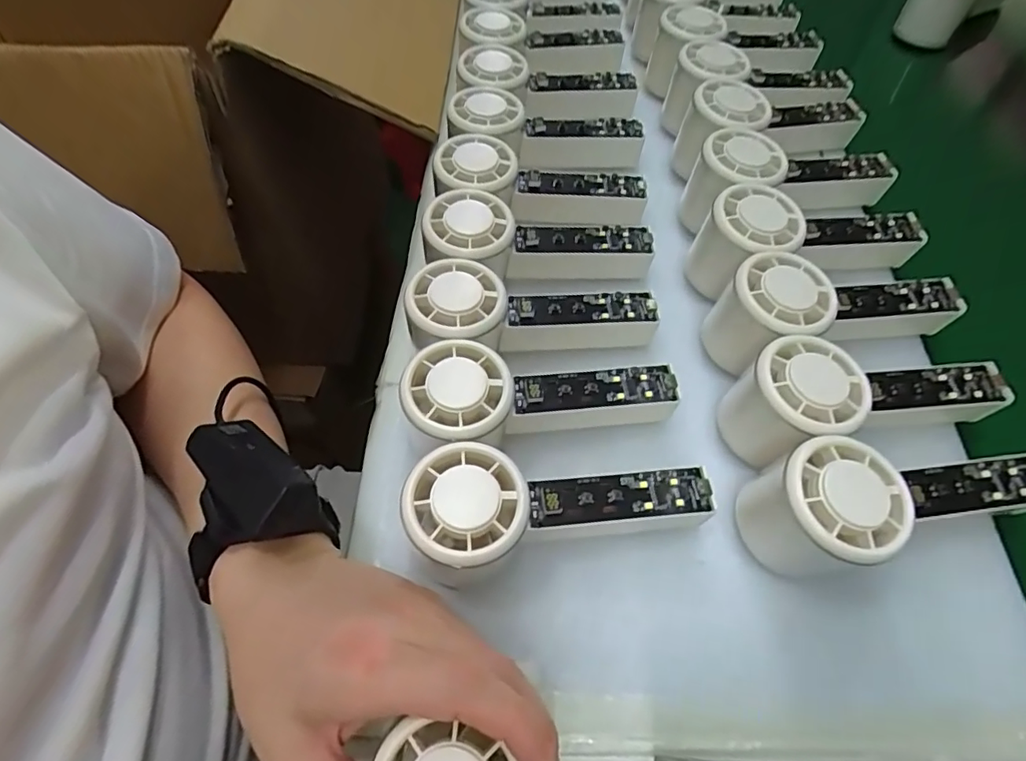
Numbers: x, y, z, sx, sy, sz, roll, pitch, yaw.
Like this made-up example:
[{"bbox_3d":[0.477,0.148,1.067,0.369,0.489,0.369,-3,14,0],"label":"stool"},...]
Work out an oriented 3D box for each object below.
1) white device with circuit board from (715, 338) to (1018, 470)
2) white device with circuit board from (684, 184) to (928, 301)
[{"bbox_3d":[0.194,0.004,0.305,0.147,0.055,0.052,-15,58,-7],"label":"white device with circuit board"},{"bbox_3d":[0.193,-0.097,0.367,0.149,0.055,0.055,-15,58,-7],"label":"white device with circuit board"}]

